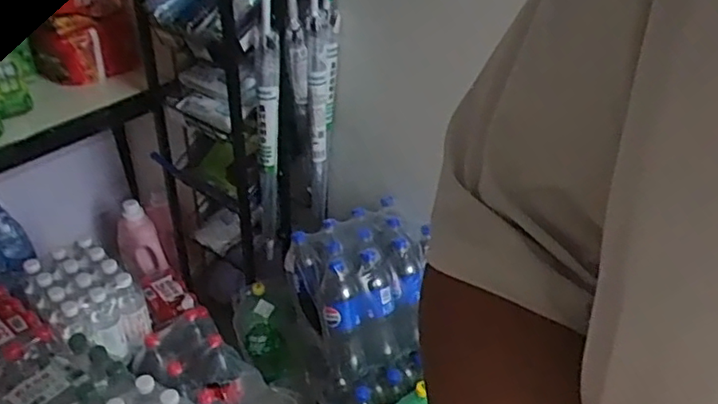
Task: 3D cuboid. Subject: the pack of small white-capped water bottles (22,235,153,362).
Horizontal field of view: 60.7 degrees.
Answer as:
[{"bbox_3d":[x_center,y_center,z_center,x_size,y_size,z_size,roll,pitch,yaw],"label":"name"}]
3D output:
[{"bbox_3d":[-0.610,0.227,1.373,0.255,0.151,0.184,28,43,32],"label":"pack of small white-capped water bottles"}]

